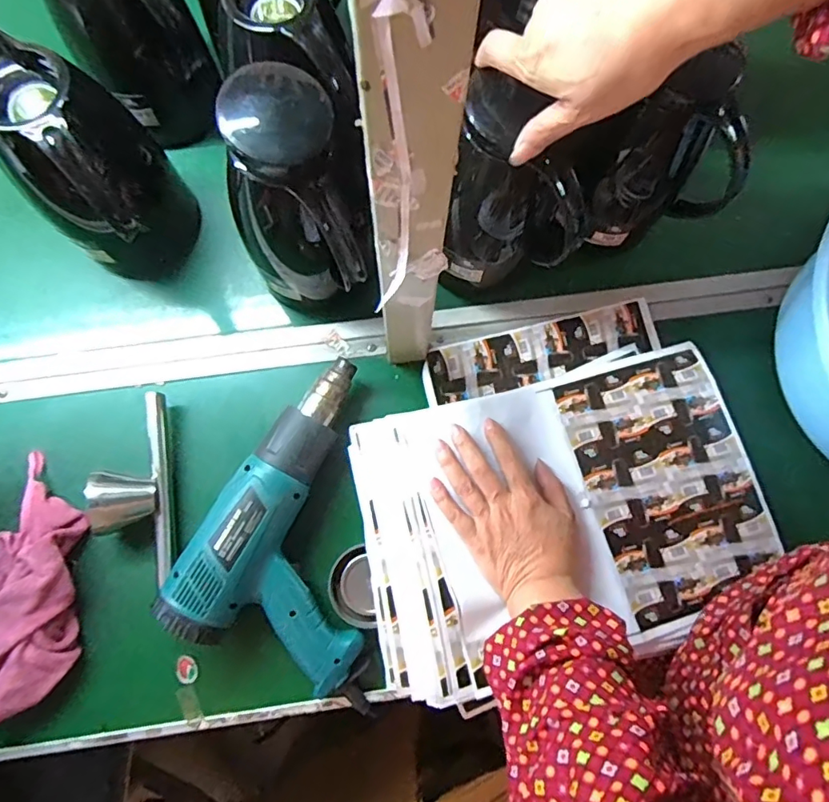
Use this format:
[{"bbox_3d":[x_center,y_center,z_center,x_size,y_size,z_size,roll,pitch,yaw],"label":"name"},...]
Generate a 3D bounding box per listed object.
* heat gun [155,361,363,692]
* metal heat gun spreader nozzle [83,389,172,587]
[{"bbox_3d":[-0.083,0.113,0.485,0.178,0.063,0.271,32,78,5],"label":"heat gun"},{"bbox_3d":[-0.268,0.083,0.504,0.063,0.048,0.177,-9,78,-4],"label":"metal heat gun spreader nozzle"}]

